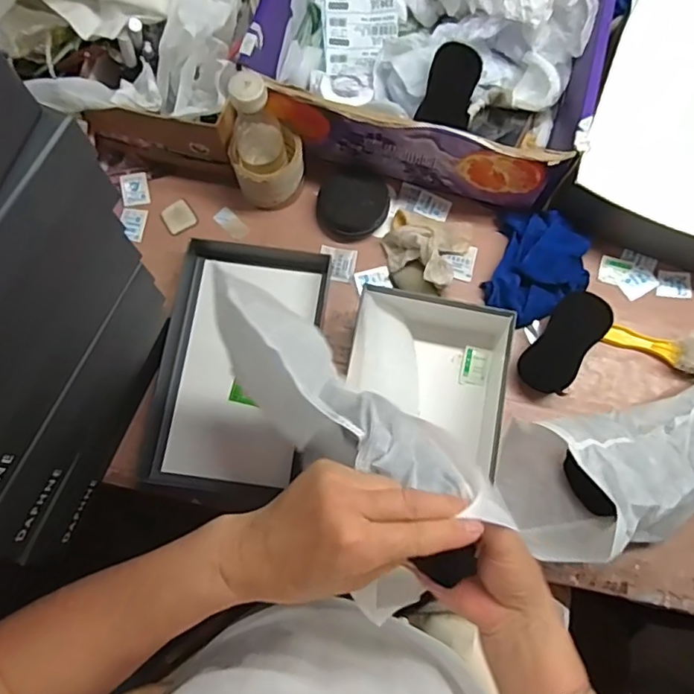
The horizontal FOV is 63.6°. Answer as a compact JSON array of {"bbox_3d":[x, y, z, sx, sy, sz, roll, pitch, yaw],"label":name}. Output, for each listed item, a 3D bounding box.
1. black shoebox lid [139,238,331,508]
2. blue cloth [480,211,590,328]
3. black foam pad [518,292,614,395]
[{"bbox_3d":[-0.134,0.027,0.680,0.178,0.047,0.301,10,76,2],"label":"black shoebox lid"},{"bbox_3d":[0.243,-0.096,0.707,0.122,0.047,0.147,21,77,4],"label":"blue cloth"},{"bbox_3d":[0.262,-0.003,0.673,0.060,0.025,0.128,33,107,7],"label":"black foam pad"}]

